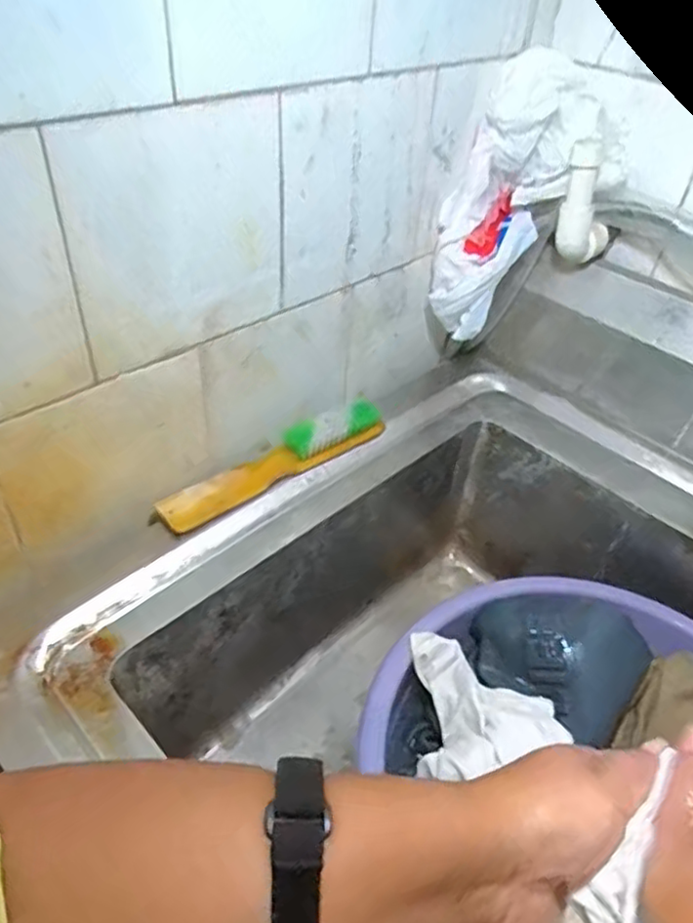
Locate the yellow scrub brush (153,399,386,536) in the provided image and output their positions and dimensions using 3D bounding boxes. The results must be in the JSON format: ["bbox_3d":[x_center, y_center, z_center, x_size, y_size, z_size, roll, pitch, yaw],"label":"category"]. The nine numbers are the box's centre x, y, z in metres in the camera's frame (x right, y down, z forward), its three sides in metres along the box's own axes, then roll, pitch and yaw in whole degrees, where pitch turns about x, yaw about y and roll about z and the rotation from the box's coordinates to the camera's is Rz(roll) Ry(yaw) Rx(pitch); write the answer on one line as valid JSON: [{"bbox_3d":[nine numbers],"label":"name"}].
[{"bbox_3d":[-0.056,-0.001,0.522,0.199,0.026,0.037,-28,51,-31],"label":"yellow scrub brush"}]

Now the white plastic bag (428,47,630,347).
[{"bbox_3d":[0.139,-0.208,0.550,0.106,0.224,0.093,1,34,-45],"label":"white plastic bag"}]

